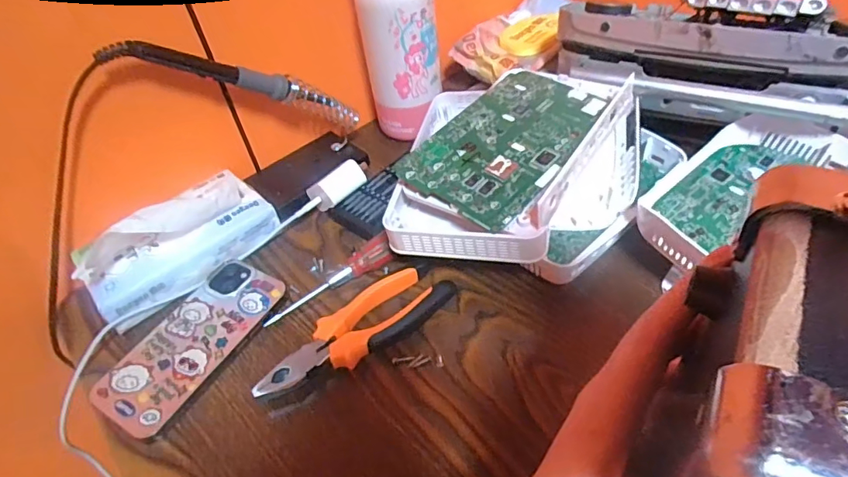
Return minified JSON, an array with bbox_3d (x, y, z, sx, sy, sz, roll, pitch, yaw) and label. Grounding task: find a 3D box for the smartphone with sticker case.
[{"bbox_3d":[-0.176,0.077,0.382,0.069,0.015,0.144,20,52,25],"label":"smartphone with sticker case"}]

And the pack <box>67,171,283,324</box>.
[{"bbox_3d":[-0.211,-0.006,0.415,0.082,0.074,0.150,31,59,33],"label":"pack"}]

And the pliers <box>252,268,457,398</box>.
[{"bbox_3d":[-0.050,0.067,0.366,0.149,0.021,0.047,-34,51,-23],"label":"pliers"}]

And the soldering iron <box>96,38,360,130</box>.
[{"bbox_3d":[-0.148,-0.135,0.433,0.231,0.028,0.021,4,33,-47],"label":"soldering iron"}]

